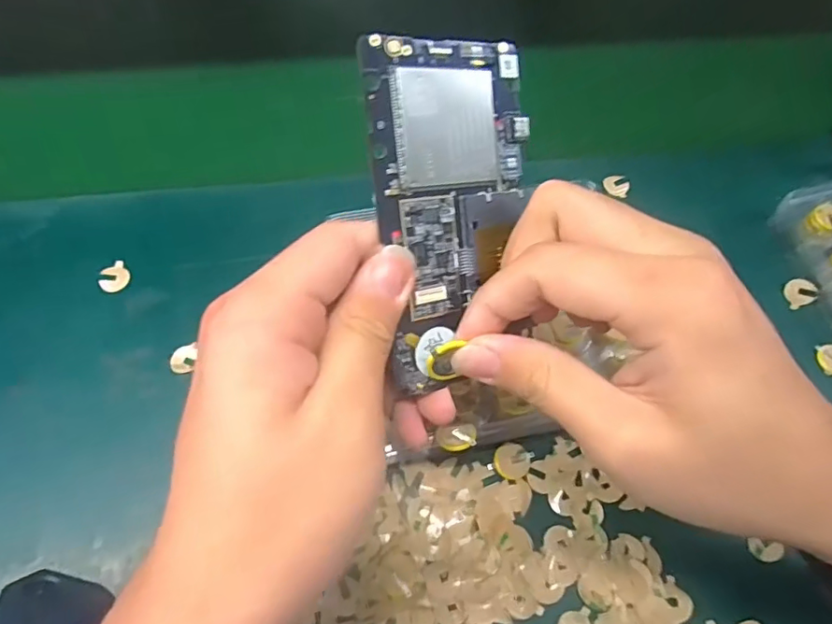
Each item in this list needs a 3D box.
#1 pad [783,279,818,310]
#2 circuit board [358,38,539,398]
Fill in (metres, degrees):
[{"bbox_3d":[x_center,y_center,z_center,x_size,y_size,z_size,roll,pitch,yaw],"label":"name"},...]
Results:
[{"bbox_3d":[0.253,-0.014,0.356,0.004,0.018,0.020,21,54,-29],"label":"pad"},{"bbox_3d":[0.017,-0.037,0.204,0.066,0.004,0.124,-12,103,-26],"label":"circuit board"}]

